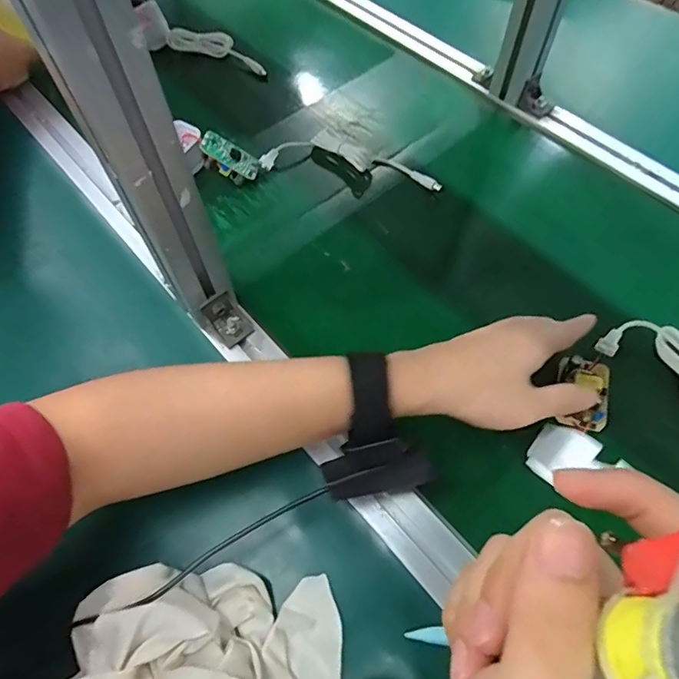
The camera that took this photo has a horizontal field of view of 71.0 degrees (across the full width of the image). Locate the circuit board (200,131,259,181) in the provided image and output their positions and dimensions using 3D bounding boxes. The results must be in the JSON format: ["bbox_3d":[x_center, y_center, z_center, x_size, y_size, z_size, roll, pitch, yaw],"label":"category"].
[{"bbox_3d":[-0.115,-0.188,0.495,0.061,0.017,0.036,20,55,-31],"label":"circuit board"}]

